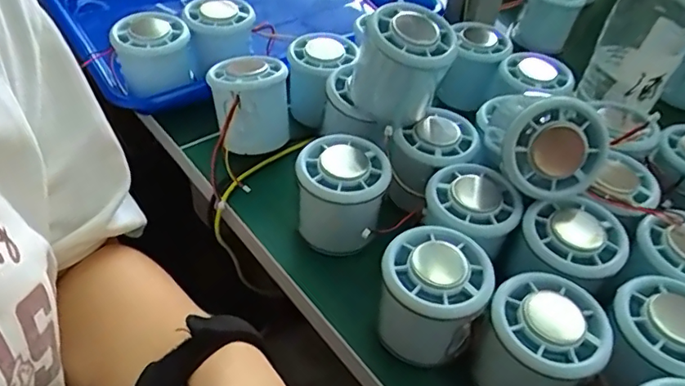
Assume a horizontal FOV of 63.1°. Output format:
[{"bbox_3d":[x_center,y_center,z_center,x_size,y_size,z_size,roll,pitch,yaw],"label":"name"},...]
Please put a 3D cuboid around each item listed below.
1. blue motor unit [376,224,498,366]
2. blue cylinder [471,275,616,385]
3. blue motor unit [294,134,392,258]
[{"bbox_3d":[0.046,0.057,0.301,0.054,0.058,0.054,4,44,-4],"label":"blue motor unit"},{"bbox_3d":[0.099,0.078,0.286,0.057,0.054,0.055,30,48,21],"label":"blue cylinder"},{"bbox_3d":[-0.002,0.004,0.348,0.054,0.061,0.056,4,44,-4],"label":"blue motor unit"}]

